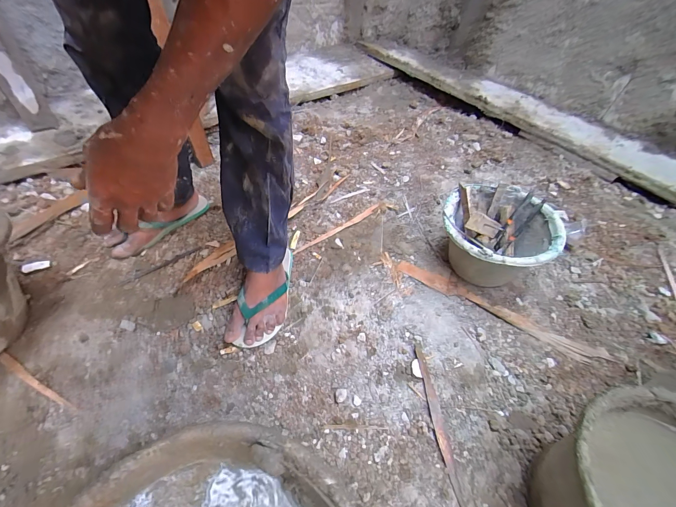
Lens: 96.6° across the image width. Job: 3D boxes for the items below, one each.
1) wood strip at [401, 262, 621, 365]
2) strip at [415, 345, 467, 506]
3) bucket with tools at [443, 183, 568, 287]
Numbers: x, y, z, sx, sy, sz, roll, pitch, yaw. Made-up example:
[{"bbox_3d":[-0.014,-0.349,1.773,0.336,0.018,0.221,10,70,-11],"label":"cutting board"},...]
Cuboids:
[{"bbox_3d":[0.386,0.135,0.742,0.511,0.015,0.051,27,53,15],"label":"wood strip"},{"bbox_3d":[0.198,0.366,0.522,0.032,0.013,0.414,-3,51,-9],"label":"strip"},{"bbox_3d":[0.369,-0.034,0.746,0.244,0.215,0.239,3,50,-4],"label":"bucket with tools"}]

